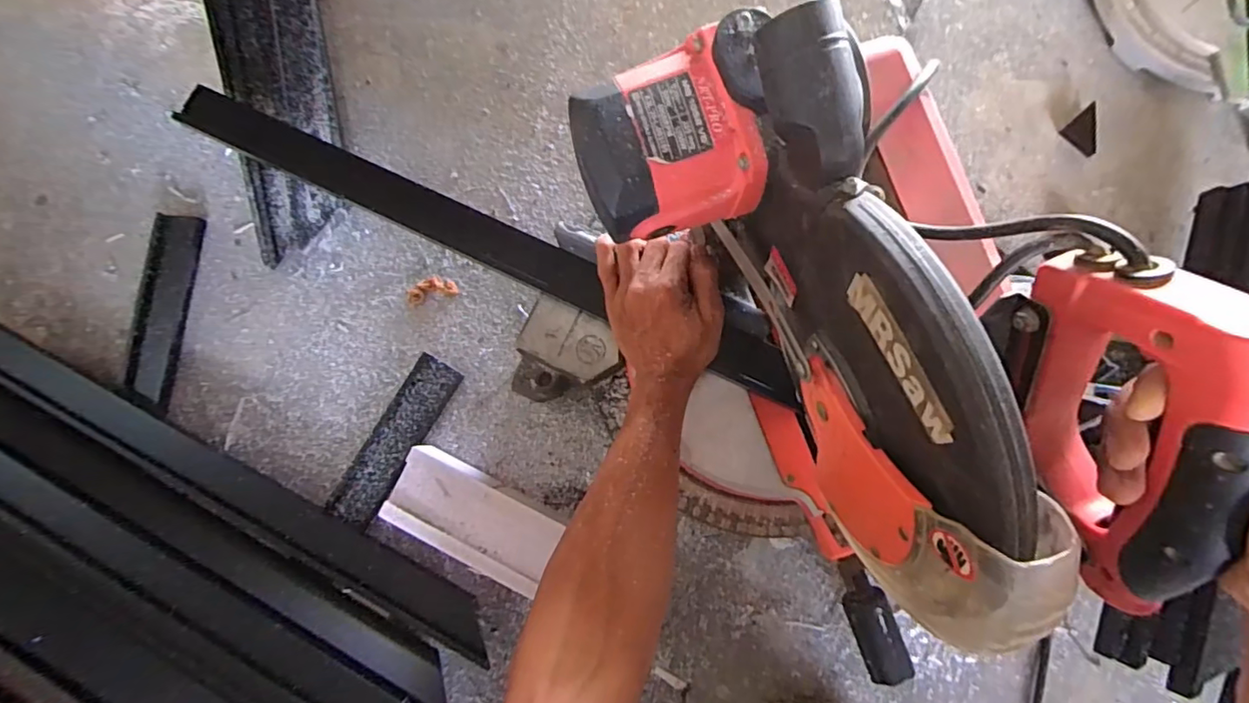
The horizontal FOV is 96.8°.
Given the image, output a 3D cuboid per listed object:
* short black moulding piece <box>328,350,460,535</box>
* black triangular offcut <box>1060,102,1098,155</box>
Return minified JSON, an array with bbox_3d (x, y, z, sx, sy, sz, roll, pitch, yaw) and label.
[{"bbox_3d":[-0.242,0.096,0.585,0.049,0.012,0.191,32,87,-11],"label":"short black moulding piece"},{"bbox_3d":[0.502,-0.238,0.598,0.040,0.018,0.040,-42,83,-2],"label":"black triangular offcut"}]

